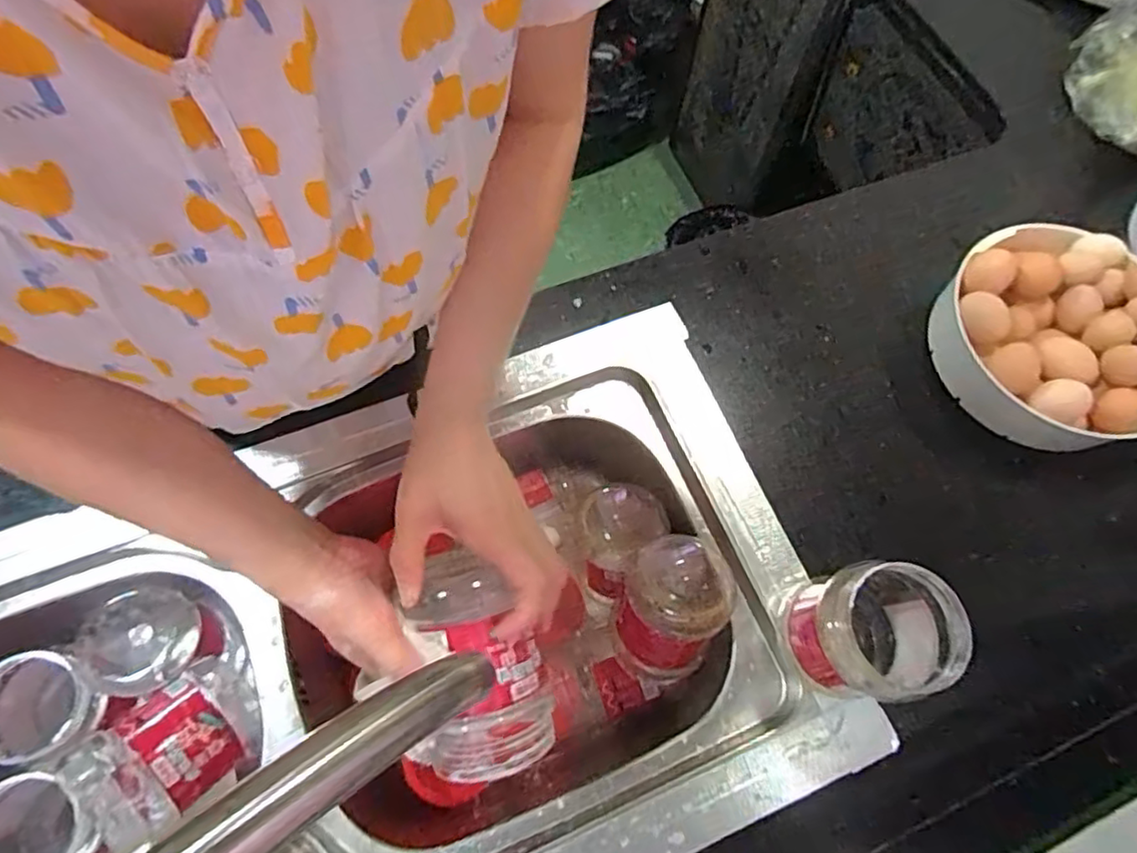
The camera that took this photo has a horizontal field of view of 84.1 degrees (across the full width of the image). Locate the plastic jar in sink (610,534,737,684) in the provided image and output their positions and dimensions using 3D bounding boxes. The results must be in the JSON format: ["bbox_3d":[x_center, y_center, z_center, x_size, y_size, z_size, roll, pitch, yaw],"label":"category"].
[{"bbox_3d":[0.092,0.164,0.575,0.096,0.122,0.110,12,59,3],"label":"plastic jar in sink"}]

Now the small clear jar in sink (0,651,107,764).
[{"bbox_3d":[-0.450,0.242,0.548,0.087,0.076,0.081,1,68,-2],"label":"small clear jar in sink"}]

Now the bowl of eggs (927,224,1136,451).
[{"bbox_3d":[0.460,-0.081,0.605,0.195,0.112,0.211,1,68,-2],"label":"bowl of eggs"}]

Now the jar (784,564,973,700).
[{"bbox_3d":[0.226,0.155,0.476,0.097,0.134,0.087,-1,68,-3],"label":"jar"}]

